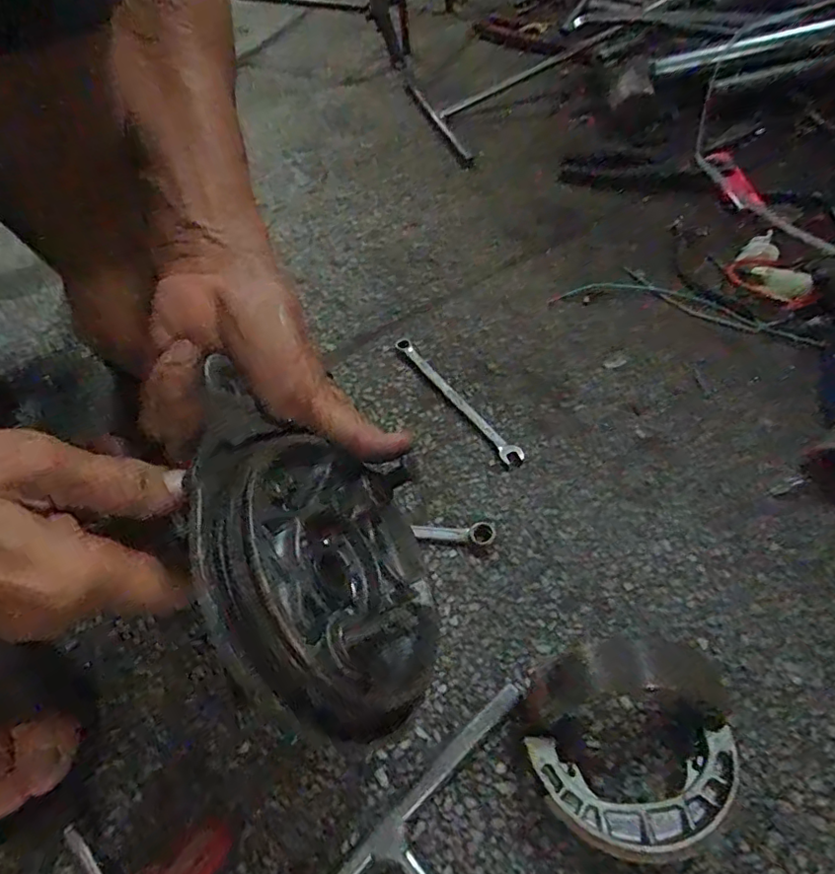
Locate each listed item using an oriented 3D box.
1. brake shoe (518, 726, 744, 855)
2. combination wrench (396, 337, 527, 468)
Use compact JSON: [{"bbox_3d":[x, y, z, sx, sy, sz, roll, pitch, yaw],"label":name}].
[{"bbox_3d":[0.106,0.171,0.271,0.099,0.026,0.048,-3,57,0],"label":"brake shoe"},{"bbox_3d":[0.028,-0.029,0.411,0.013,0.005,0.135,-32,62,-18],"label":"combination wrench"}]

